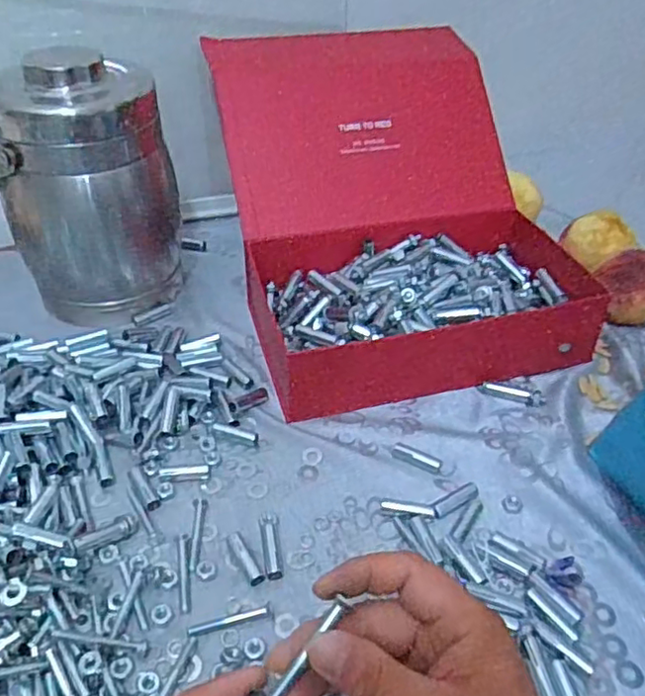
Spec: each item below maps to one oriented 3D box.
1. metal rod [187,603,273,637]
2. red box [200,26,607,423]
[{"bbox_3d":[-0.059,0.175,0.412,0.054,0.004,0.008,-10,40,-13],"label":"metal rod"},{"bbox_3d":[0.072,-0.146,0.634,0.297,0.212,0.341,-9,40,-13],"label":"red box"}]

